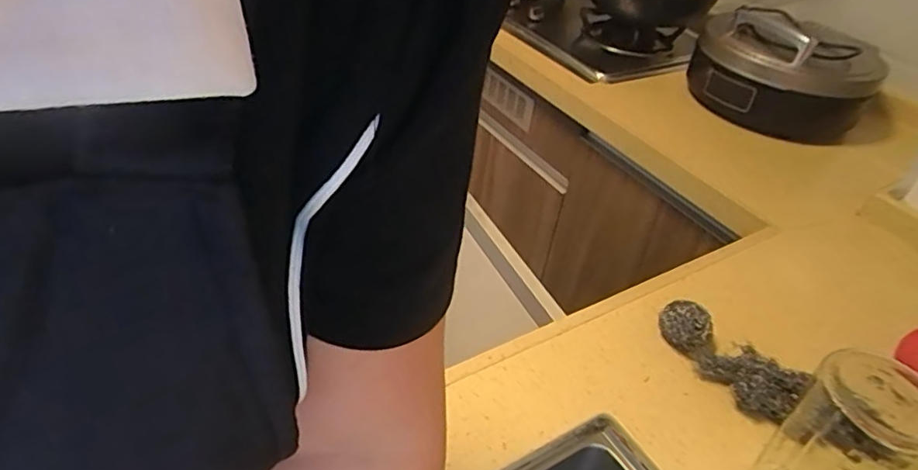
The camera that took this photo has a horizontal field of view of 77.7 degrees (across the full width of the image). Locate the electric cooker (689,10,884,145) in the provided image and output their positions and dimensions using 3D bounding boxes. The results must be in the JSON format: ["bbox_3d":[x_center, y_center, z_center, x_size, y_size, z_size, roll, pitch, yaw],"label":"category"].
[{"bbox_3d":[0.606,-0.332,1.101,0.290,0.159,0.317,18,44,10],"label":"electric cooker"}]

